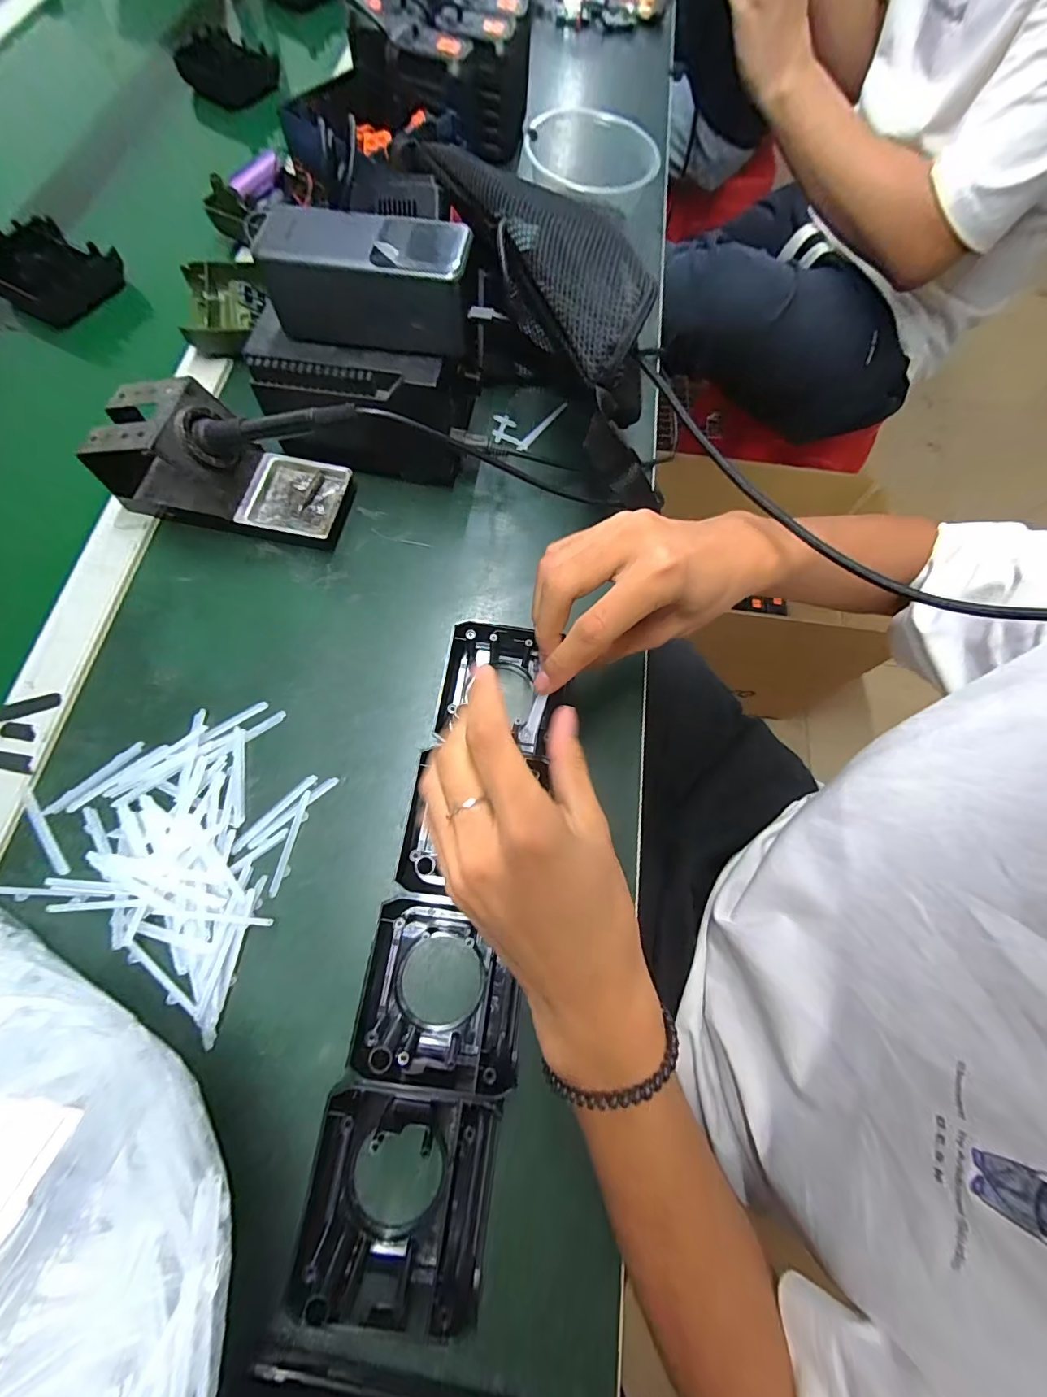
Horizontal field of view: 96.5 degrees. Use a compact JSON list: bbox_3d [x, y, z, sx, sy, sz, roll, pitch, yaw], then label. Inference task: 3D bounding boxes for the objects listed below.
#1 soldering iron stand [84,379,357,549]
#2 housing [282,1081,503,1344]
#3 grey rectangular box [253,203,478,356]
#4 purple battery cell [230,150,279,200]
[{"bbox_3d":[-0.221,-0.173,0.349,0.164,0.078,0.073,13,71,1],"label":"soldering iron stand"},{"bbox_3d":[-0.062,0.247,0.235,0.092,0.035,0.089,1,71,-3],"label":"housing"},{"bbox_3d":[-0.098,-0.269,0.303,0.124,0.051,0.048,8,71,-1],"label":"grey rectangular box"},{"bbox_3d":[-0.259,-0.506,0.452,0.052,0.016,0.017,-41,78,-1],"label":"purple battery cell"}]

